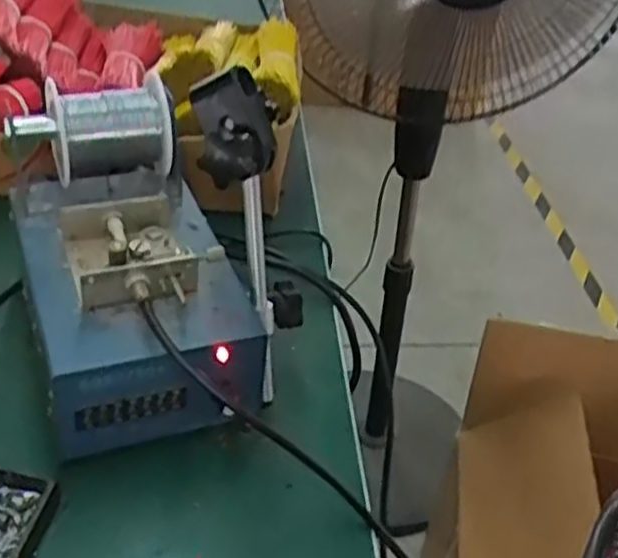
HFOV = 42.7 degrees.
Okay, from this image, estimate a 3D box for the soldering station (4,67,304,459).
[{"bbox_3d":[-0.086,-0.018,0.452,0.143,0.159,0.191,-10,40,-22],"label":"soldering station"}]

